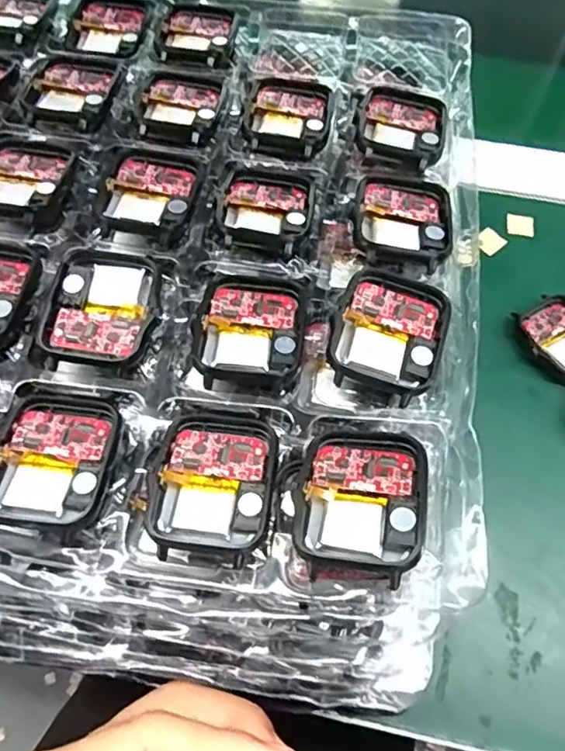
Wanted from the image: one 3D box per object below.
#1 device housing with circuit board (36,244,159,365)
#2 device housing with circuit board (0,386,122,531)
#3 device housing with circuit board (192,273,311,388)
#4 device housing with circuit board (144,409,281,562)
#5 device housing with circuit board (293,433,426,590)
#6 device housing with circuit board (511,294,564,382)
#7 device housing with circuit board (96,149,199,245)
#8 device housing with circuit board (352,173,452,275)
[{"bbox_3d":[-0.063,-0.027,0.199,0.038,0.005,0.043,11,64,4],"label":"device housing with circuit board"},{"bbox_3d":[-0.073,0.026,0.179,0.037,0.008,0.046,11,64,4],"label":"device housing with circuit board"},{"bbox_3d":[-0.011,-0.018,0.197,0.038,0.006,0.046,7,64,3],"label":"device housing with circuit board"},{"bbox_3d":[-0.021,0.033,0.176,0.037,0.007,0.045,9,65,4],"label":"device housing with circuit board"},{"bbox_3d":[0.024,0.036,0.167,0.037,0.005,0.046,1,55,15],"label":"device housing with circuit board"},{"bbox_3d":[0.147,-0.019,0.297,0.040,0.012,0.045,-29,68,-13],"label":"device housing with circuit board"},{"bbox_3d":[-0.053,-0.073,0.224,0.036,0.005,0.043,14,64,6],"label":"device housing with circuit board"},{"bbox_3d":[0.047,-0.062,0.217,0.037,0.009,0.048,11,64,5],"label":"device housing with circuit board"}]

